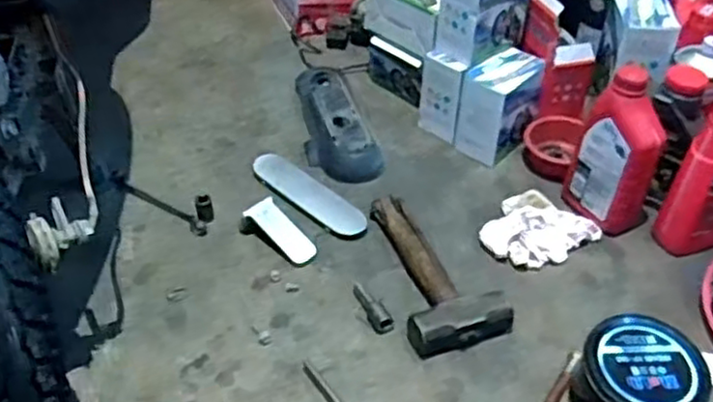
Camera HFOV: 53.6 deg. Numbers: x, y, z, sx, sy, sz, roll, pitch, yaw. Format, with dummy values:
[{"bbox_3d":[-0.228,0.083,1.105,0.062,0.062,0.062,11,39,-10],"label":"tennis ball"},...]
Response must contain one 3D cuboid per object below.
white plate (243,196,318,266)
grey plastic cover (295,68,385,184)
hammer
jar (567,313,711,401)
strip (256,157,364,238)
[{"bbox_3d":[-0.103,0.040,0.974,0.047,0.017,0.115,-33,66,-31],"label":"white plate"},{"bbox_3d":[-0.041,-0.133,1.176,0.105,0.033,0.290,-11,41,-11],"label":"grey plastic cover"},{"bbox_3d":[0.099,0.081,0.925,0.126,0.041,0.263,-10,41,-11],"label":"hammer"},{"bbox_3d":[0.302,0.206,0.758,0.131,0.102,0.123,-1,41,0],"label":"jar"},{"bbox_3d":[-0.071,-0.012,1.043,0.209,0.017,0.058,32,50,32],"label":"strip"}]

